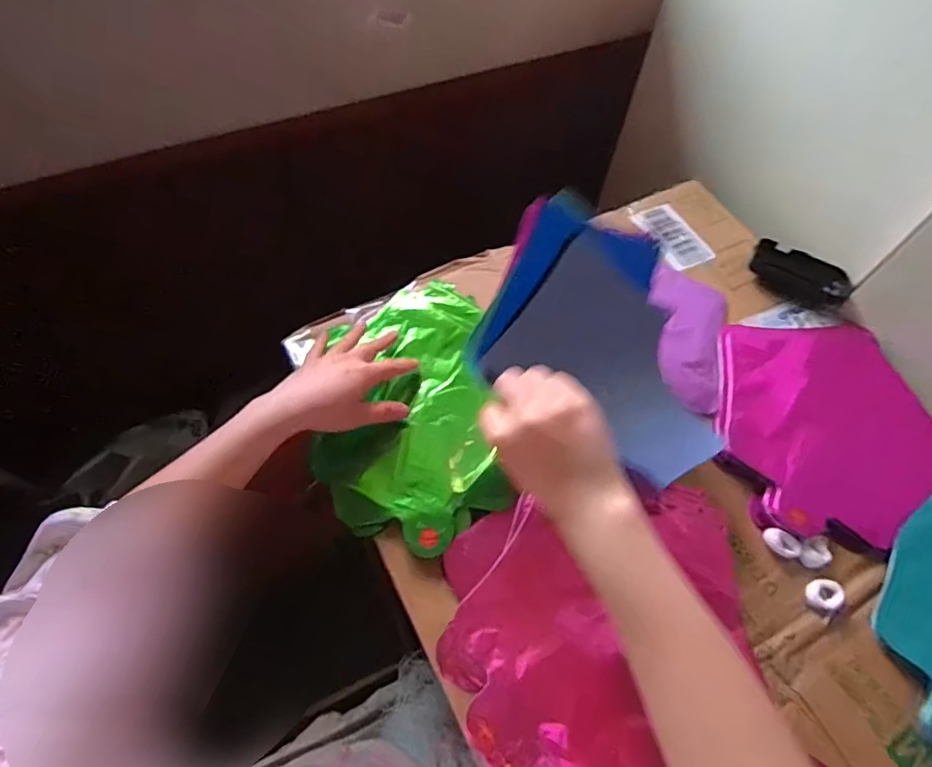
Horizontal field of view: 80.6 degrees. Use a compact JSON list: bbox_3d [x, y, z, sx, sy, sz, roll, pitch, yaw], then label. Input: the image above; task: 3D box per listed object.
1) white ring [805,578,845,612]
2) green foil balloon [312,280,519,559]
[{"bbox_3d":[0.304,0.179,0.466,0.029,0.009,0.026,-9,62,-8],"label":"white ring"},{"bbox_3d":[-0.060,0.020,0.554,0.172,0.024,0.296,-6,61,-6],"label":"green foil balloon"}]

